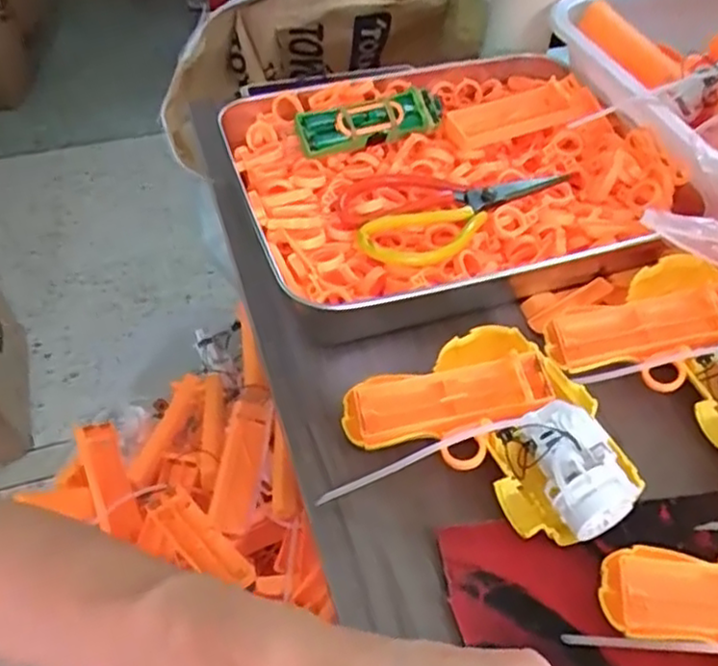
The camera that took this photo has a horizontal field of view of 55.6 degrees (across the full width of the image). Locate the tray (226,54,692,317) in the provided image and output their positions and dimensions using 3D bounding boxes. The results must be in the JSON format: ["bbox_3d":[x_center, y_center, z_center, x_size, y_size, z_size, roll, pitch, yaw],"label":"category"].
[{"bbox_3d":[0.062,-0.126,0.495,0.293,0.037,0.251,-13,51,-12],"label":"tray"}]

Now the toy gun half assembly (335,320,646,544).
[{"bbox_3d":[0.072,0.057,0.368,0.118,0.036,0.133,-22,53,-19],"label":"toy gun half assembly"}]

